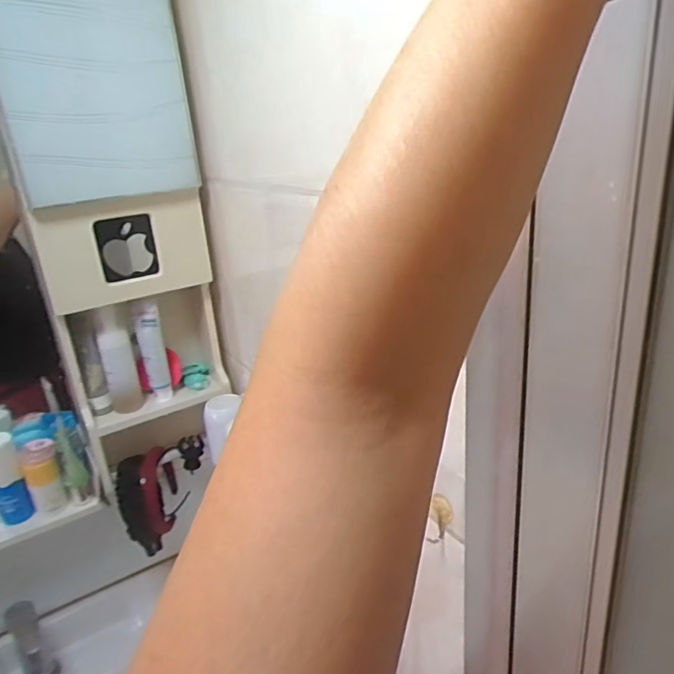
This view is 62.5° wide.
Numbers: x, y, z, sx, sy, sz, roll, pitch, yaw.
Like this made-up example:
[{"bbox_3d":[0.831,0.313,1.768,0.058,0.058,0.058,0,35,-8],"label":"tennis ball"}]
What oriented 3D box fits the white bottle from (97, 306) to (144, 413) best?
[{"bbox_3d":[-0.345,0.040,0.869,0.057,0.171,0.059,-14,22,-20],"label":"white bottle"}]

